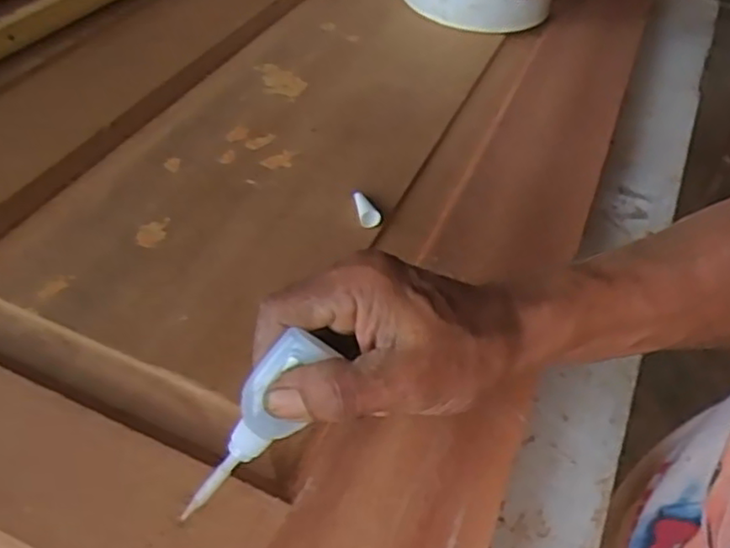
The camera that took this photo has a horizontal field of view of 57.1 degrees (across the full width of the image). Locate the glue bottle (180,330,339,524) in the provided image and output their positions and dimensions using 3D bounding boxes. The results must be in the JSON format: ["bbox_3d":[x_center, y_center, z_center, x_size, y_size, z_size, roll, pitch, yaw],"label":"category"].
[{"bbox_3d":[-0.051,0.071,0.306,0.027,0.104,0.017,38,12,27],"label":"glue bottle"}]

